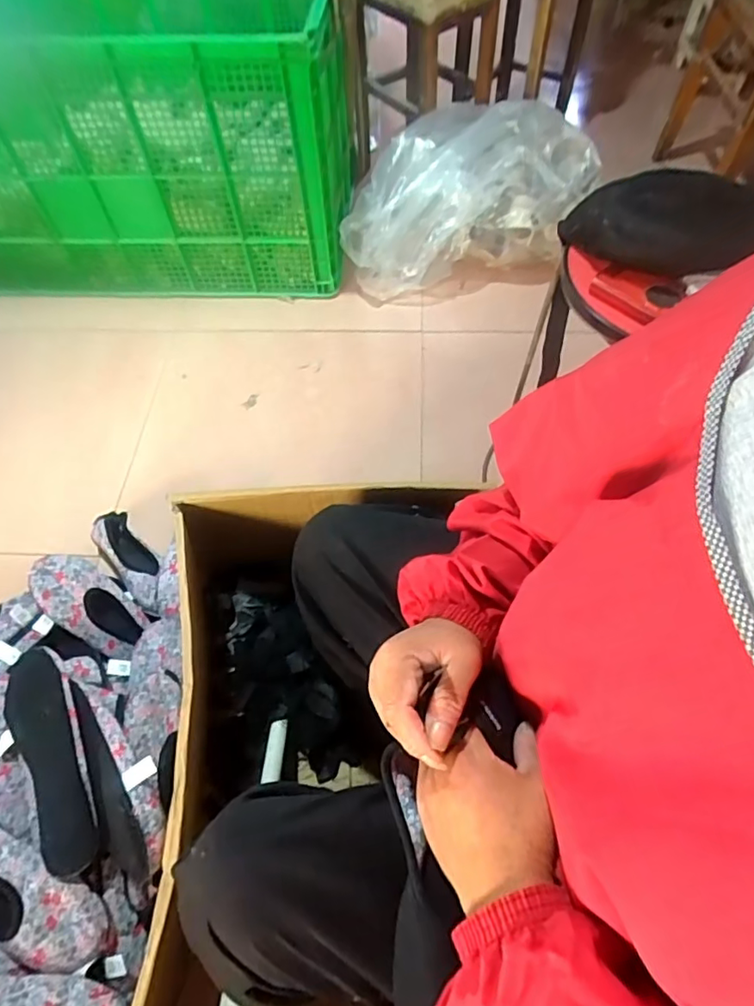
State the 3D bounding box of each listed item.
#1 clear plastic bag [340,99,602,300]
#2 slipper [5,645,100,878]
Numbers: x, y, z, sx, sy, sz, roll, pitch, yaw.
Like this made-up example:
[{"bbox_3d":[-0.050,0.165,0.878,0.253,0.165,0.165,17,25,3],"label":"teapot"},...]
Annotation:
[{"bbox_3d":[0.209,-0.705,1.312,0.569,0.252,0.320,-2,60,2],"label":"clear plastic bag"},{"bbox_3d":[-0.383,0.292,0.658,0.082,0.029,0.258,-30,63,-14],"label":"slipper"}]

